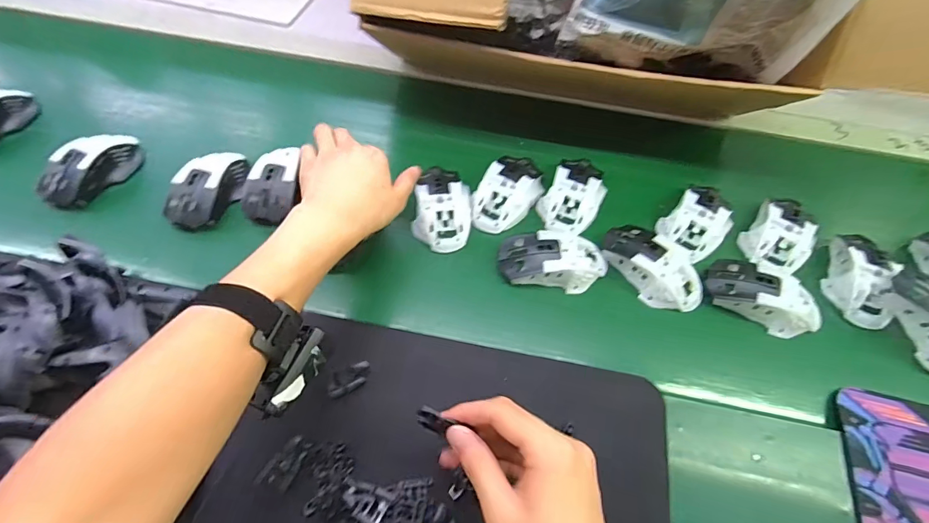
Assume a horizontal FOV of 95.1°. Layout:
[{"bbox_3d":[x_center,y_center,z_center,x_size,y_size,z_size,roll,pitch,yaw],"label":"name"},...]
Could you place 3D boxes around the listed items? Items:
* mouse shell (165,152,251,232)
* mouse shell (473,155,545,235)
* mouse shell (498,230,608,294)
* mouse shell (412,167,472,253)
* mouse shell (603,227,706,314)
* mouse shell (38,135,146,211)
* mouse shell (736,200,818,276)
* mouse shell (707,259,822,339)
[{"bbox_3d":[-0.293,-0.086,0.492,0.068,0.035,0.103,12,59,5],"label":"mouse shell"},{"bbox_3d":[0.052,-0.081,0.502,0.063,0.033,0.104,25,61,13],"label":"mouse shell"},{"bbox_3d":[0.096,-0.002,0.455,0.117,0.035,0.063,-3,59,-4],"label":"mouse shell"},{"bbox_3d":[-0.026,-0.066,0.489,0.067,0.033,0.110,2,59,-1],"label":"mouse shell"},{"bbox_3d":[0.203,0.005,0.458,0.111,0.035,0.064,32,63,17],"label":"mouse shell"},{"bbox_3d":[-0.445,-0.113,0.505,0.061,0.041,0.118,28,62,14],"label":"mouse shell"},{"bbox_3d":[0.360,-0.031,0.482,0.065,0.034,0.096,34,64,17],"label":"mouse shell"},{"bbox_3d":[0.312,0.035,0.440,0.109,0.033,0.053,30,63,15],"label":"mouse shell"}]

